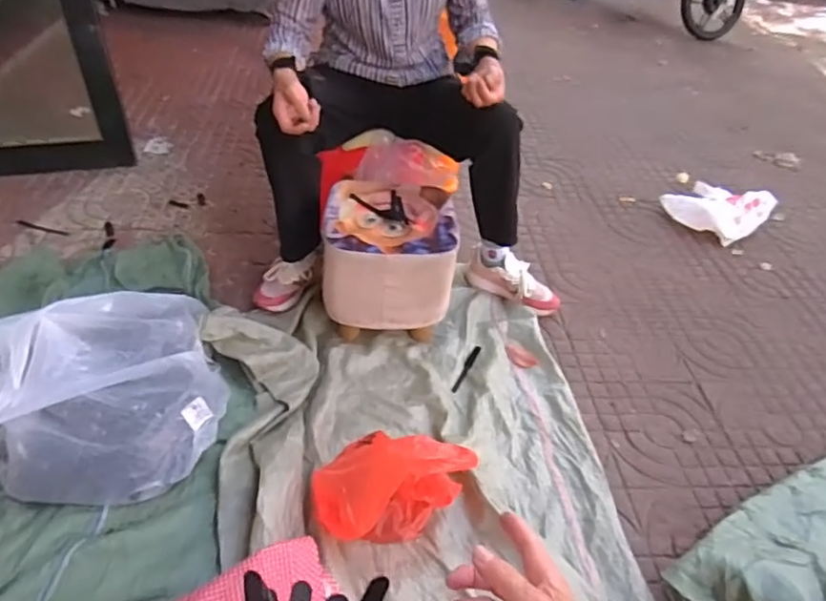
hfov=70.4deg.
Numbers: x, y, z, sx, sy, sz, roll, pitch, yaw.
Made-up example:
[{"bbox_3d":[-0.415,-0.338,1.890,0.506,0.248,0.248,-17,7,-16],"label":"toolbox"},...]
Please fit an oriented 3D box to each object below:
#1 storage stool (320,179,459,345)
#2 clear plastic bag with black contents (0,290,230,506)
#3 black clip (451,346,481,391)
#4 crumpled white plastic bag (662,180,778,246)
[{"bbox_3d":[-0.054,-0.074,1.229,0.248,0.244,0.253,1,42,-4],"label":"storage stool"},{"bbox_3d":[-0.553,0.146,0.972,0.439,0.176,0.331,-2,43,-9],"label":"clear plastic bag with black contents"},{"bbox_3d":[0.111,0.140,1.209,0.015,0.017,0.128,22,45,17],"label":"black clip"},{"bbox_3d":[0.872,-0.273,1.690,0.215,0.100,0.245,-27,52,-31],"label":"crumpled white plastic bag"}]

